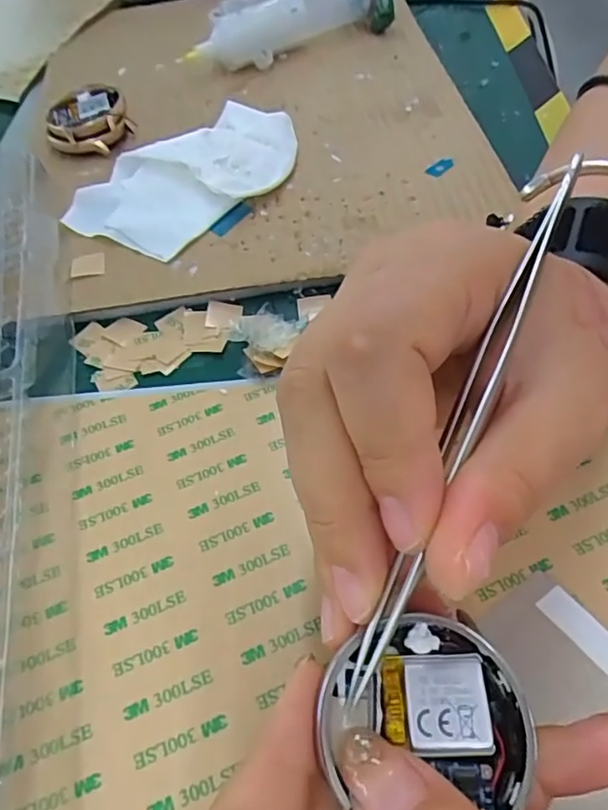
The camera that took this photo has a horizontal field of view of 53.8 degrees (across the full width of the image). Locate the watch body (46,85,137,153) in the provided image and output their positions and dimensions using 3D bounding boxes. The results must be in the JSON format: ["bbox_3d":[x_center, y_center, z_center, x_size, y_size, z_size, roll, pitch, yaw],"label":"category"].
[{"bbox_3d":[-0.122,-0.161,0.339,0.045,0.018,0.049,-19,55,-9],"label":"watch body"}]

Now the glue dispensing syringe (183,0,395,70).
[{"bbox_3d":[-0.010,-0.245,0.381,0.132,0.032,0.035,-25,56,-12],"label":"glue dispensing syringe"}]

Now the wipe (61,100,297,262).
[{"bbox_3d":[-0.055,-0.117,0.301,0.070,0.016,0.119,37,65,26],"label":"wipe"}]

